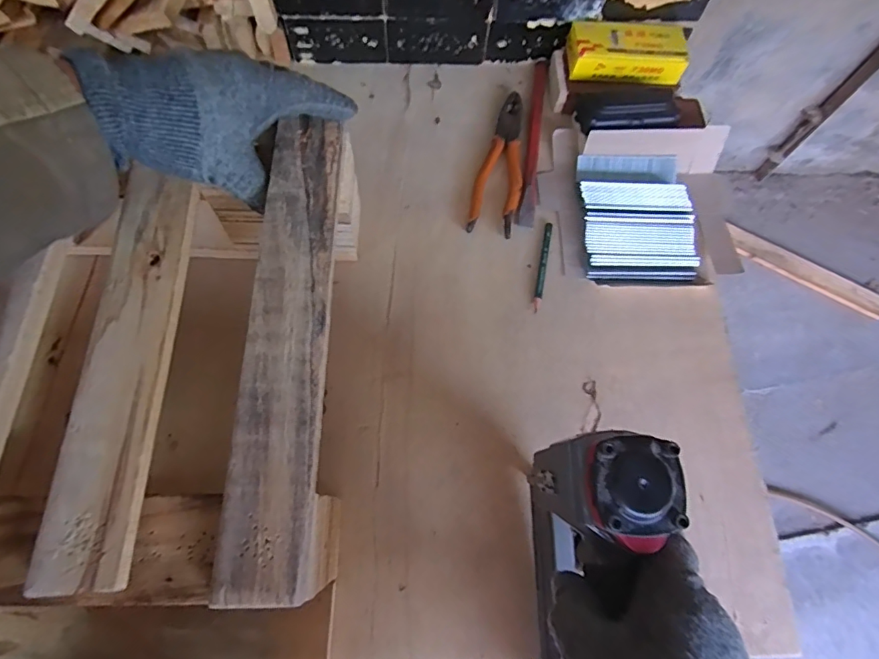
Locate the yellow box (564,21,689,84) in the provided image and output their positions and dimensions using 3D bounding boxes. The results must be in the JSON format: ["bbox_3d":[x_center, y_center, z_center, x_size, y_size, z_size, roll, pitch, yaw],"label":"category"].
[{"bbox_3d":[0.213,-0.317,0.545,0.132,0.031,0.058,0,68,-2],"label":"yellow box"}]

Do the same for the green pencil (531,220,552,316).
[{"bbox_3d":[0.107,-0.066,0.492,0.008,0.007,0.103,12,68,2],"label":"green pencil"}]

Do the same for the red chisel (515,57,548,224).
[{"bbox_3d":[0.110,-0.217,0.549,0.019,0.015,0.235,10,67,1],"label":"red chisel"}]

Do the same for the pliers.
[{"bbox_3d":[0.070,-0.189,0.533,0.051,0.011,0.189,10,68,2],"label":"pliers"}]

